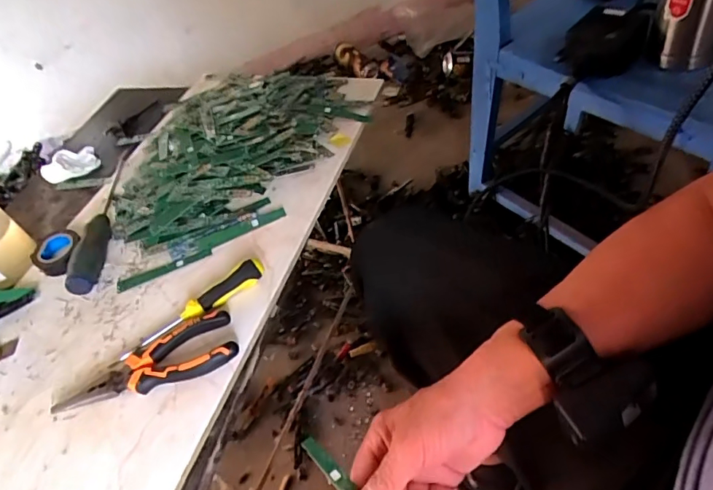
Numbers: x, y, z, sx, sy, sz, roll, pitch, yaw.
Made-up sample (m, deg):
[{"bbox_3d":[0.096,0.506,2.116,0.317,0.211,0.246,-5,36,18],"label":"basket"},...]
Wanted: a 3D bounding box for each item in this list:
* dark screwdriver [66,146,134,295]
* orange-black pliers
[{"bbox_3d":[-0.296,-0.040,0.594,0.024,0.031,0.252,-13,47,2],"label":"dark screwdriver"},{"bbox_3d":[-0.185,0.106,0.446,0.155,0.028,0.053,-22,47,-6],"label":"orange-black pliers"}]

